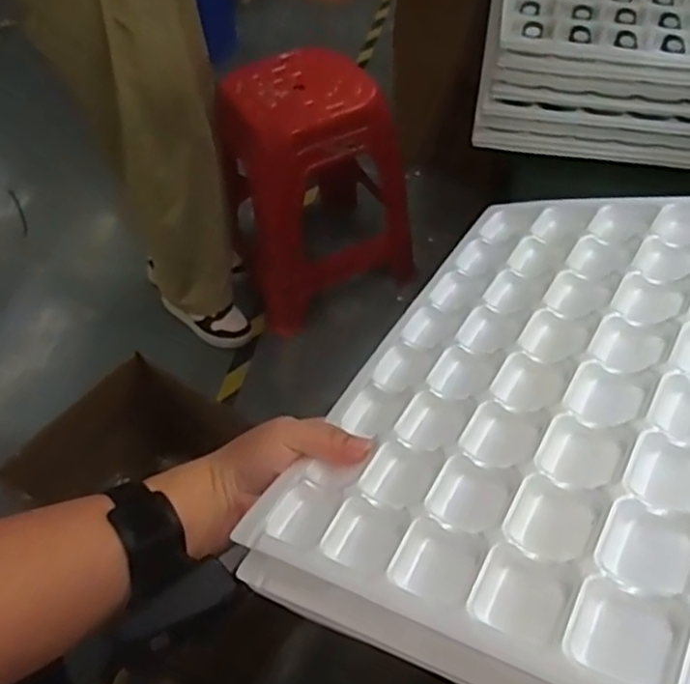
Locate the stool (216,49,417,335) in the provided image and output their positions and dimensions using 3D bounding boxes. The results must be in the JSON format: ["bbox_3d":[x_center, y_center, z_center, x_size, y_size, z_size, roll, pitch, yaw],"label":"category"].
[{"bbox_3d":[-0.078,-0.333,1.459,0.345,0.465,0.347,-17,56,-13],"label":"stool"}]

